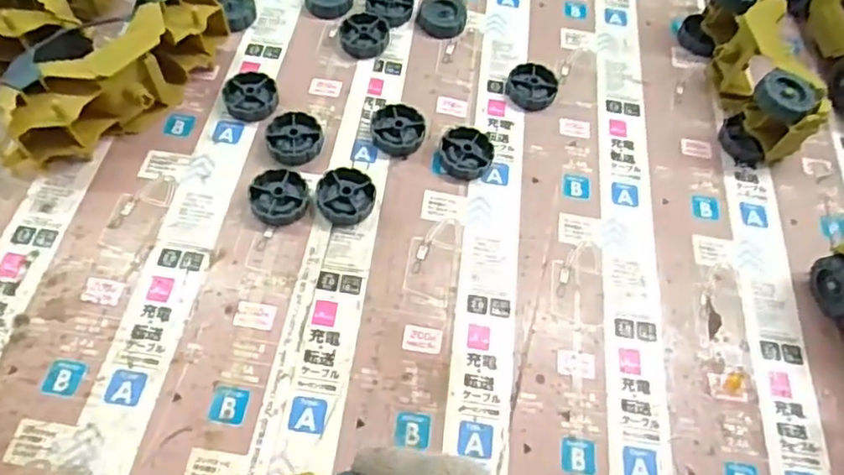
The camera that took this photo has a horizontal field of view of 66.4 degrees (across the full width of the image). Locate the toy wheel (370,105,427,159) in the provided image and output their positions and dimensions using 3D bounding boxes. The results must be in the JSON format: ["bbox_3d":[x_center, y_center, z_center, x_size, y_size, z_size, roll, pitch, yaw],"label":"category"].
[{"bbox_3d":[-0.017,-0.077,0.464,0.037,0.013,0.038,2,59,-3],"label":"toy wheel"}]

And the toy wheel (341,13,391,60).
[{"bbox_3d":[-0.045,-0.160,0.506,0.038,0.010,0.042,2,59,-3],"label":"toy wheel"}]

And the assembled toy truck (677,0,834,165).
[{"bbox_3d":[0.254,-0.136,0.501,0.055,0.060,0.161,-2,59,-5],"label":"assembled toy truck"}]

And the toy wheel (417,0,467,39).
[{"bbox_3d":[0.017,-0.180,0.528,0.039,0.016,0.039,2,59,-3],"label":"toy wheel"}]

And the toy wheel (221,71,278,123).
[{"bbox_3d":[-0.124,-0.102,0.470,0.038,0.013,0.042,-13,61,-12],"label":"toy wheel"}]

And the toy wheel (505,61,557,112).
[{"bbox_3d":[0.086,-0.117,0.500,0.038,0.012,0.040,2,59,-3],"label":"toy wheel"}]

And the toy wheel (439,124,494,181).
[{"bbox_3d":[0.032,-0.062,0.459,0.037,0.013,0.042,3,59,-2],"label":"toy wheel"}]

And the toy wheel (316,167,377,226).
[{"bbox_3d":[-0.051,-0.028,0.429,0.037,0.009,0.040,2,59,-3],"label":"toy wheel"}]

